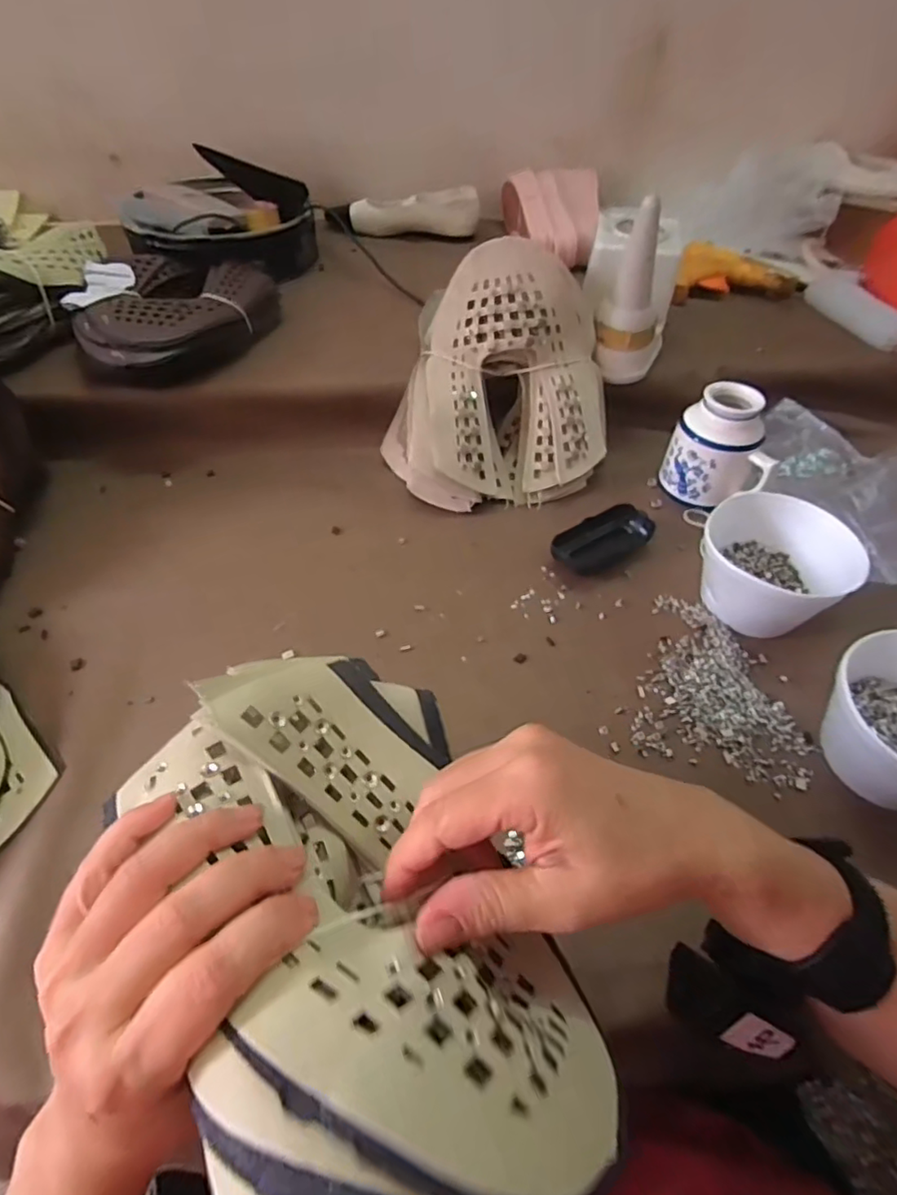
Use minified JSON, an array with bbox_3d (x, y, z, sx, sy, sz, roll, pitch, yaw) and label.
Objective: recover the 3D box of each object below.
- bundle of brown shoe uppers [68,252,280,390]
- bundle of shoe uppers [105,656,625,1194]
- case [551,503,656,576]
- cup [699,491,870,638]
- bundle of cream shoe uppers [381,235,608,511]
[{"bbox_3d":[-0.315,-0.327,0.697,0.191,0.067,0.262,2,50,0],"label":"bundle of brown shoe uppers"},{"bbox_3d":[-0.034,0.123,0.237,0.130,0.074,0.218,-18,43,-16],"label":"bundle of shoe uppers"},{"bbox_3d":[0.159,-0.059,0.610,0.109,0.028,0.048,-27,55,-22],"label":"case"},{"bbox_3d":[0.300,-0.027,0.546,0.123,0.073,0.129,1,50,-1],"label":"cup"},{"bbox_3d":[0.061,-0.235,0.637,0.234,0.195,0.198,6,50,4],"label":"bundle of cream shoe uppers"}]

